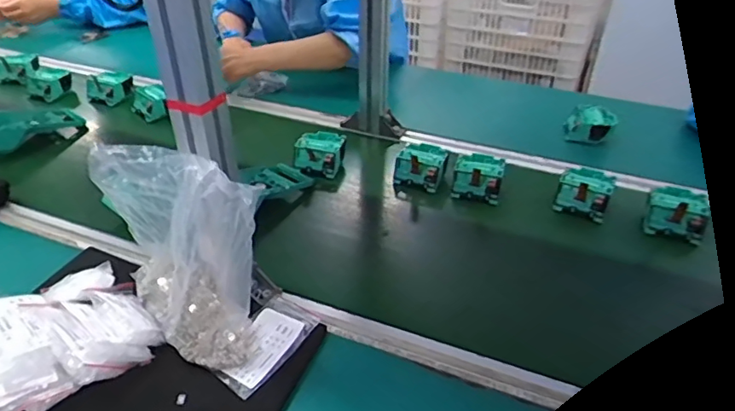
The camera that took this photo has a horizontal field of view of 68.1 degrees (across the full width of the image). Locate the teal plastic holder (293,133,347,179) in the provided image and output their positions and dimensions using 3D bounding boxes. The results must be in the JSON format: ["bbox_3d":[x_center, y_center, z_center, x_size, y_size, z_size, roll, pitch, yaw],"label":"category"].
[{"bbox_3d":[-0.080,-0.084,0.899,0.084,0.036,0.068,1,36,1],"label":"teal plastic holder"}]

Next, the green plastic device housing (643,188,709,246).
[{"bbox_3d":[0.437,0.010,0.771,0.074,0.041,0.077,18,40,22],"label":"green plastic device housing"}]

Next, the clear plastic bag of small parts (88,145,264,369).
[{"bbox_3d":[-0.183,0.047,0.555,0.157,0.210,0.088,30,46,34],"label":"clear plastic bag of small parts"}]

